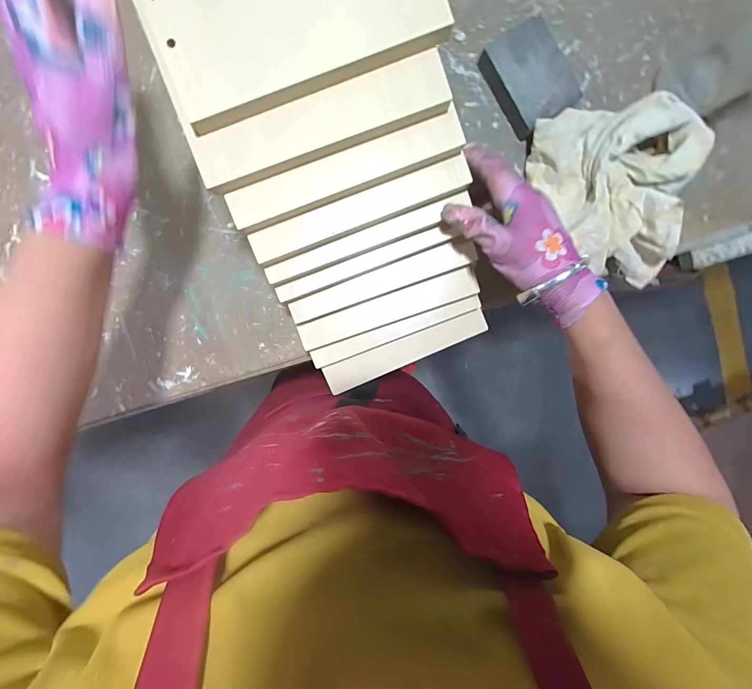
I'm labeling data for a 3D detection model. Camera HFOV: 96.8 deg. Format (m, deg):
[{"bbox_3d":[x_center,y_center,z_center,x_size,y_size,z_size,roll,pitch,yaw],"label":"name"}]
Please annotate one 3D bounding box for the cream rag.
[{"bbox_3d":[0.257,-0.178,0.362,0.181,0.074,0.178,17,93,-2],"label":"cream rag"}]

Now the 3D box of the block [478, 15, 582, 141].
[{"bbox_3d":[0.172,-0.297,0.374,0.071,0.027,0.100,-34,94,1],"label":"block"}]

